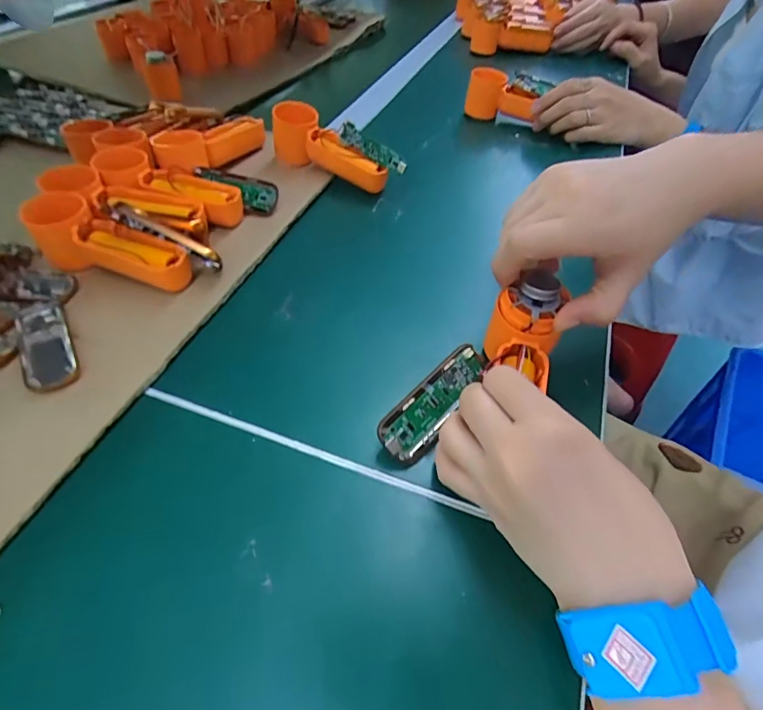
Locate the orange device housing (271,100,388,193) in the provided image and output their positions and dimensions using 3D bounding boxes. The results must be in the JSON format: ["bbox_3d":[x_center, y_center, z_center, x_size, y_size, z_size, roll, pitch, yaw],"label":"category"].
[{"bbox_3d":[-0.053,-0.203,0.452,0.133,0.050,0.052,33,56,8],"label":"orange device housing"}]

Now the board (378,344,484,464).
[{"bbox_3d":[0.032,0.027,0.264,0.029,0.005,0.081,48,69,-6],"label":"board"}]

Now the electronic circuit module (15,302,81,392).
[{"bbox_3d":[-0.220,-0.008,0.294,0.028,0.012,0.083,-27,55,-21],"label":"electronic circuit module"}]

